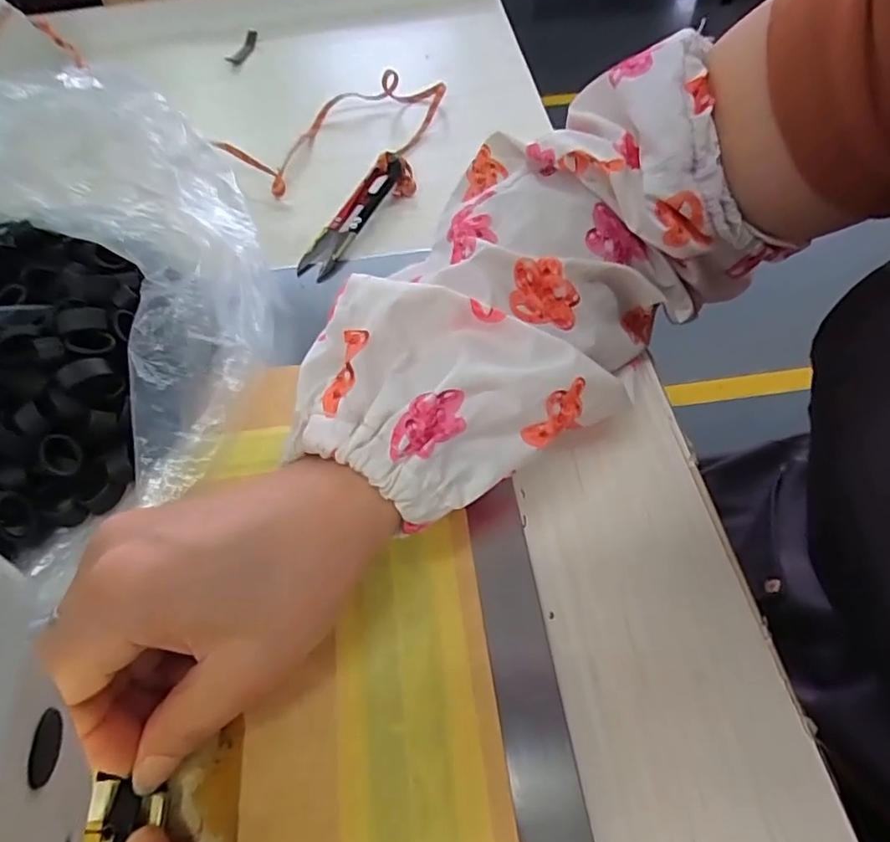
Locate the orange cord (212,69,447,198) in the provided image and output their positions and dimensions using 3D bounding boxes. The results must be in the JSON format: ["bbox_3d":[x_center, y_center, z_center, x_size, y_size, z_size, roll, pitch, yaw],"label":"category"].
[{"bbox_3d":[-0.078,-0.200,0.390,0.137,0.023,0.128,8,55,8],"label":"orange cord"}]

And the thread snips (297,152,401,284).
[{"bbox_3d":[-0.056,-0.126,0.341,0.025,0.017,0.105,16,57,13],"label":"thread snips"}]

